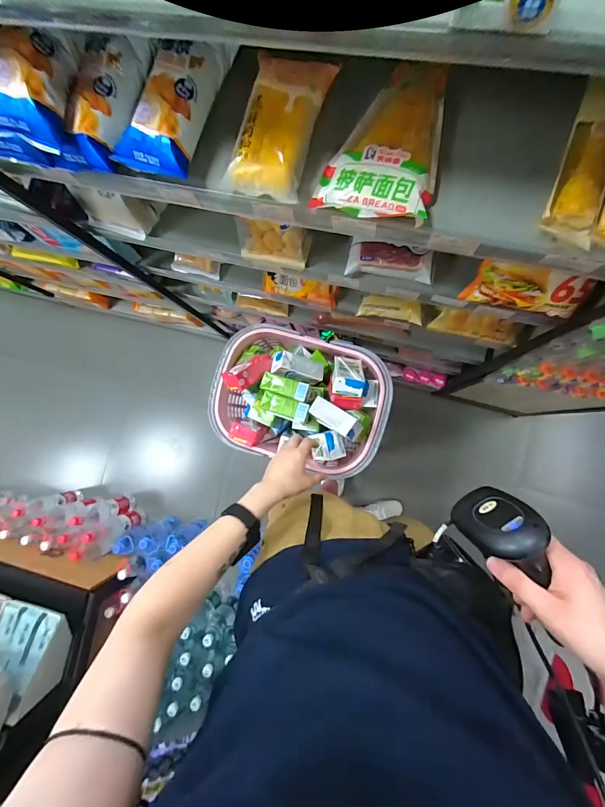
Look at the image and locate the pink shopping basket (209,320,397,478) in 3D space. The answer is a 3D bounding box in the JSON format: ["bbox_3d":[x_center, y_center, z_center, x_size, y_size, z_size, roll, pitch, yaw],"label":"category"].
[{"bbox_3d":[-0.005,-0.012,0.838,0.410,0.228,0.298,16,90,10],"label":"pink shopping basket"}]

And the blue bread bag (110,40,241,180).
[{"bbox_3d":[-0.167,-0.384,0.431,0.098,0.046,0.178,20,90,10],"label":"blue bread bag"}]

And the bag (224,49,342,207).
[{"bbox_3d":[-0.032,-0.336,0.413,0.096,0.036,0.164,16,90,10],"label":"bag"}]

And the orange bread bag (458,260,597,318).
[{"bbox_3d":[0.326,-0.165,0.493,0.146,0.083,0.046,23,91,10],"label":"orange bread bag"}]

